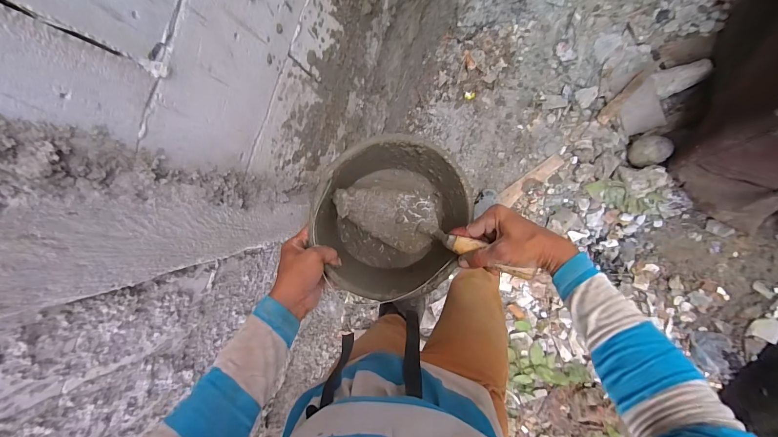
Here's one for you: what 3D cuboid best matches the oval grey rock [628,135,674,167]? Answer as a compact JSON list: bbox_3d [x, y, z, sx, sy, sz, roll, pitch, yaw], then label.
[{"bbox_3d":[0.876,-0.228,1.111,0.094,0.085,0.098,-12,91,10],"label":"oval grey rock"}]

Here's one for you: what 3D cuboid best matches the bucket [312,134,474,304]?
[{"bbox_3d":[-0.009,0.005,0.571,0.231,0.182,0.248,27,77,-10],"label":"bucket"}]

